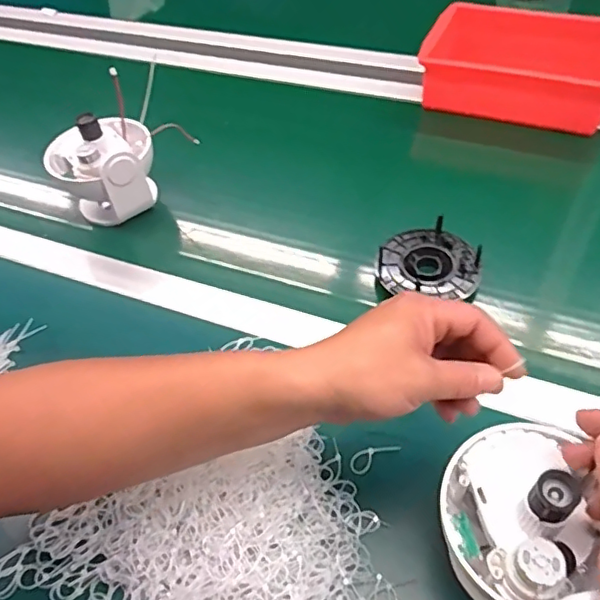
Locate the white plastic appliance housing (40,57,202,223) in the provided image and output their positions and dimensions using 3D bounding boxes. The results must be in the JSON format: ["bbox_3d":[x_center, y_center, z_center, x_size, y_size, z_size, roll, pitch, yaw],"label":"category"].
[{"bbox_3d":[-0.222,-0.161,0.663,0.116,0.120,0.117,16,54,18],"label":"white plastic appliance housing"}]

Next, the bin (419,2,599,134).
[{"bbox_3d":[0.295,-0.315,0.746,0.232,0.073,0.158,17,55,19],"label":"bin"}]

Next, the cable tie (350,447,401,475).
[{"bbox_3d":[0.059,0.124,0.448,0.043,0.004,0.016,-29,54,-16],"label":"cable tie"}]

